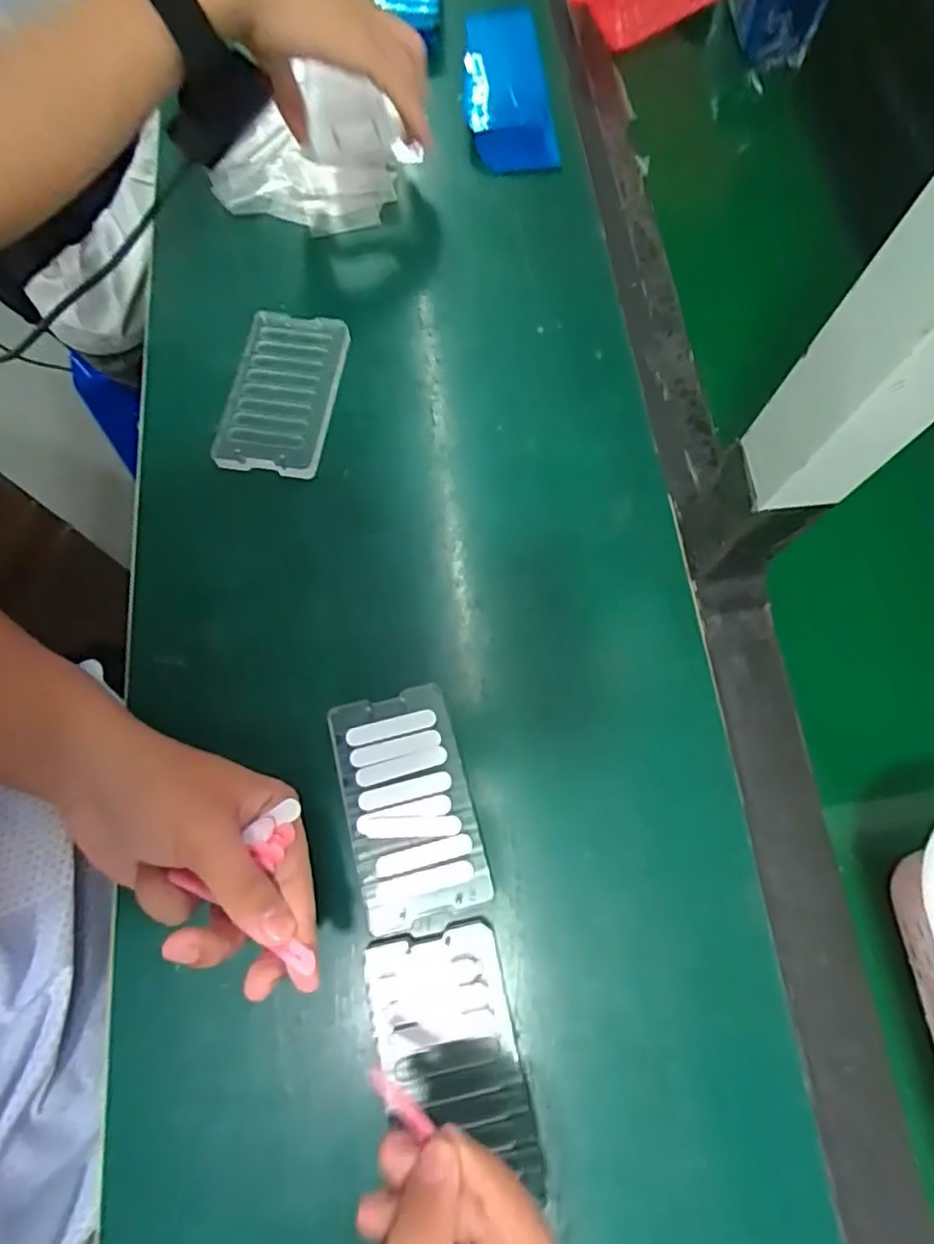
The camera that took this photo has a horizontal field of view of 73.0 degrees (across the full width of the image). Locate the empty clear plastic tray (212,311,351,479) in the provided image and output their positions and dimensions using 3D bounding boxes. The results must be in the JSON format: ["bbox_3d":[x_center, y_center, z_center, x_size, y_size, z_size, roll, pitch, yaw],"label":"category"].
[{"bbox_3d":[-0.124,-0.156,0.437,0.067,0.024,0.119,8,72,3],"label":"empty clear plastic tray"}]

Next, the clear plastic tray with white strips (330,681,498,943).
[{"bbox_3d":[-0.032,0.101,0.347,0.067,0.011,0.122,-14,72,-4],"label":"clear plastic tray with white strips"}]

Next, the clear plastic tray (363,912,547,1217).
[{"bbox_3d":[-0.009,0.213,0.311,0.066,0.013,0.109,-12,73,-4],"label":"clear plastic tray"}]

